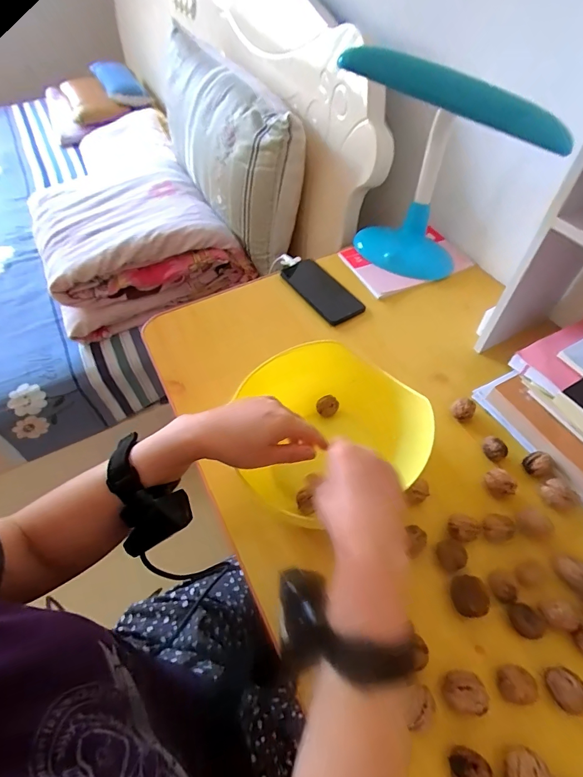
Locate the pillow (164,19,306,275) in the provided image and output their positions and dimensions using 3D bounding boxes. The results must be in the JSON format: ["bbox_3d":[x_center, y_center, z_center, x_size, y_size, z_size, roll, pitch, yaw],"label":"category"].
[{"bbox_3d":[-0.161,-0.583,0.951,0.166,0.279,0.566,-21,57,-14],"label":"pillow"}]

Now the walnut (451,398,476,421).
[{"bbox_3d":[0.225,0.030,0.518,0.028,0.030,0.023,28,59,19],"label":"walnut"}]

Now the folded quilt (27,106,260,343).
[{"bbox_3d":[-0.373,-0.356,0.982,0.450,0.205,0.328,-20,56,-13],"label":"folded quilt"}]

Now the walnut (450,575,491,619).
[{"bbox_3d":[0.177,0.211,0.396,0.029,0.036,0.038,-2,54,-1],"label":"walnut"}]

